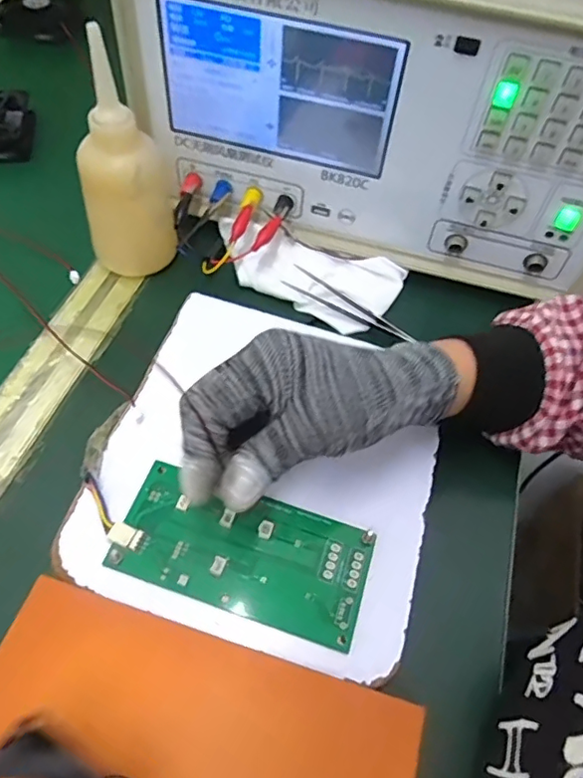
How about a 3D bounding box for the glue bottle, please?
[{"bbox_3d":[-0.117,-0.147,0.386,0.063,0.148,0.049,-9,58,-8],"label":"glue bottle"}]

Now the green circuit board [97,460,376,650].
[{"bbox_3d":[-0.026,0.087,0.302,0.134,0.007,0.065,16,57,4],"label":"green circuit board"}]

